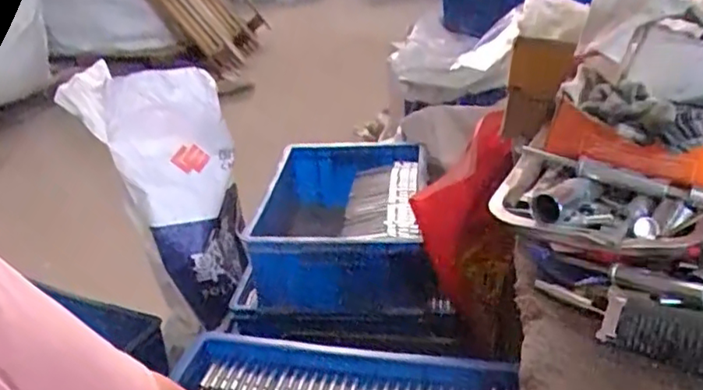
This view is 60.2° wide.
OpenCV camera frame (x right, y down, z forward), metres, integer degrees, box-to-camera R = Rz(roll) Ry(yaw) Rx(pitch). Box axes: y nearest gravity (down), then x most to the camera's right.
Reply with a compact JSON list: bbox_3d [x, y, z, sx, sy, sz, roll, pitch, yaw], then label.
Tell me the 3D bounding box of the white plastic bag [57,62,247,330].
[{"bbox_3d":[-0.358,-0.093,1.070,0.263,0.245,0.167,0,27,9],"label":"white plastic bag"}]

